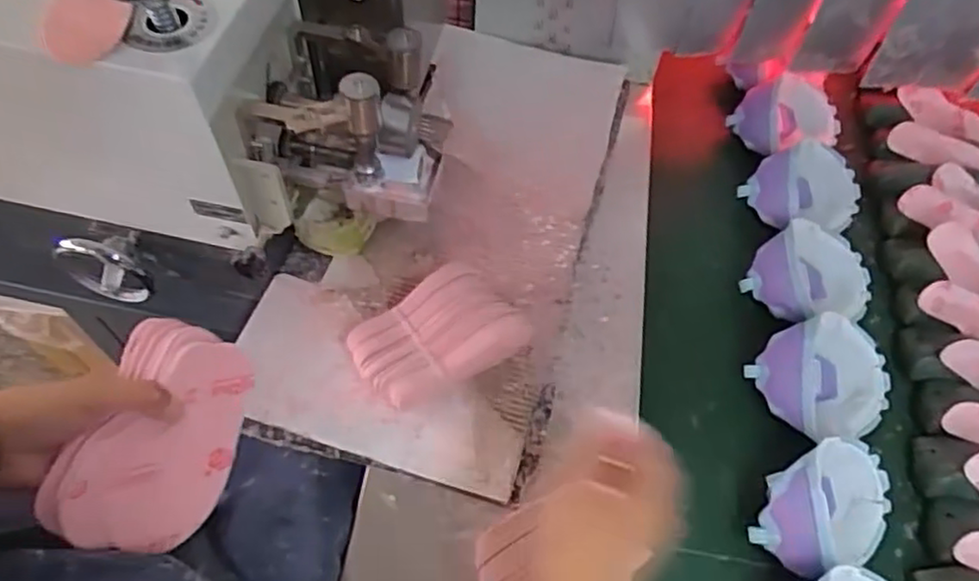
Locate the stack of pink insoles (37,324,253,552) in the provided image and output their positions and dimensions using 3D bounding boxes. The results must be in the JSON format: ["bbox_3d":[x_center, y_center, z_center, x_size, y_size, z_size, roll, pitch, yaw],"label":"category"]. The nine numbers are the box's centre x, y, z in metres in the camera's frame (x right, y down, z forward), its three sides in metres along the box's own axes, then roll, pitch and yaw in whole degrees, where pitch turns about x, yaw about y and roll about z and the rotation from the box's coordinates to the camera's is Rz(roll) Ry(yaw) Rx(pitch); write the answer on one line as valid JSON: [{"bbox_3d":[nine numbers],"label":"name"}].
[{"bbox_3d":[-0.223,0.099,0.460,0.088,0.042,0.145,26,69,-22],"label":"stack of pink insoles"}]

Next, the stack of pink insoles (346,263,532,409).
[{"bbox_3d":[-0.050,0.045,0.634,0.145,0.058,0.090,-27,65,-17],"label":"stack of pink insoles"}]

